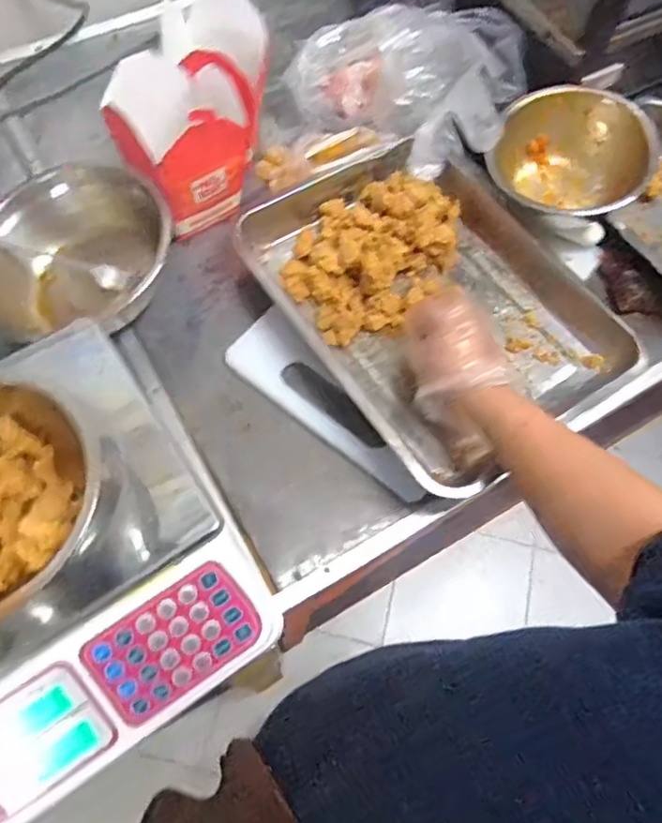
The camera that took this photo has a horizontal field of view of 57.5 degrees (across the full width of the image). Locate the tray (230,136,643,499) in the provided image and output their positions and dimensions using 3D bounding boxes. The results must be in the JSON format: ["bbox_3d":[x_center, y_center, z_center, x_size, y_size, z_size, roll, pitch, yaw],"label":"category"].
[{"bbox_3d":[0.096,-0.125,0.643,0.275,0.054,0.380,-31,71,-16],"label":"tray"}]

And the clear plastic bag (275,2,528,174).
[{"bbox_3d":[0.105,-0.397,0.723,0.265,0.111,0.192,37,69,13],"label":"clear plastic bag"}]

